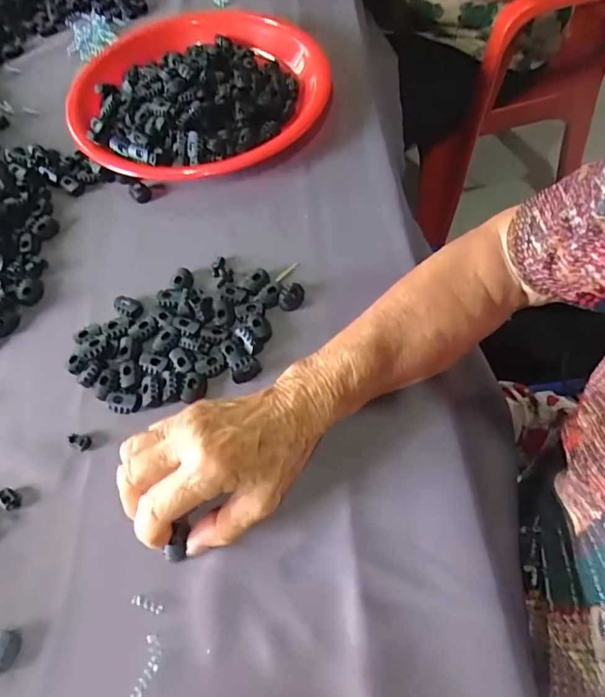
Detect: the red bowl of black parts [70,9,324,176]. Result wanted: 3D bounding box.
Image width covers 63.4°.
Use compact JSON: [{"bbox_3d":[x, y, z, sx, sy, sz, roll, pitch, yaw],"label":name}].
[{"bbox_3d":[-0.104,-0.257,0.491,0.246,0.045,0.236,-1,60,2],"label":"red bowl of black parts"}]

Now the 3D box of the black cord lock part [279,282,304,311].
[{"bbox_3d":[-0.009,-0.040,0.382,0.016,0.011,0.021,20,63,13],"label":"black cord lock part"}]

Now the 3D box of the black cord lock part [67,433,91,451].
[{"bbox_3d":[-0.155,0.063,0.338,0.018,0.005,0.011,21,63,14],"label":"black cord lock part"}]

